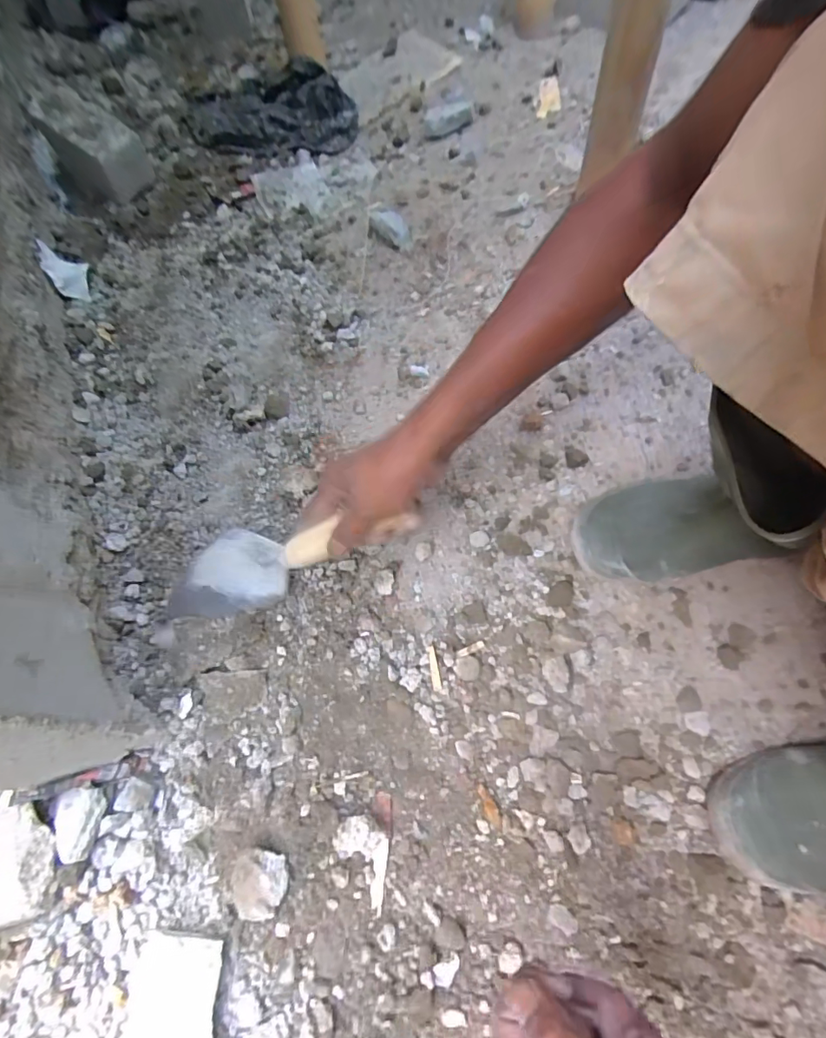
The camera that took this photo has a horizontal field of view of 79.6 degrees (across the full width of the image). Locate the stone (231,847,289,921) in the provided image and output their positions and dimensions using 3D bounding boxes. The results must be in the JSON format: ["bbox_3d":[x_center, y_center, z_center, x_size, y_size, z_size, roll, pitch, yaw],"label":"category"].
[{"bbox_3d":[-0.129,0.307,0.418,0.046,0.021,0.048,-2,65,4],"label":"stone"}]

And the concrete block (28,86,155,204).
[{"bbox_3d":[-0.485,-0.567,0.759,0.152,0.097,0.085,31,71,17],"label":"concrete block"}]

